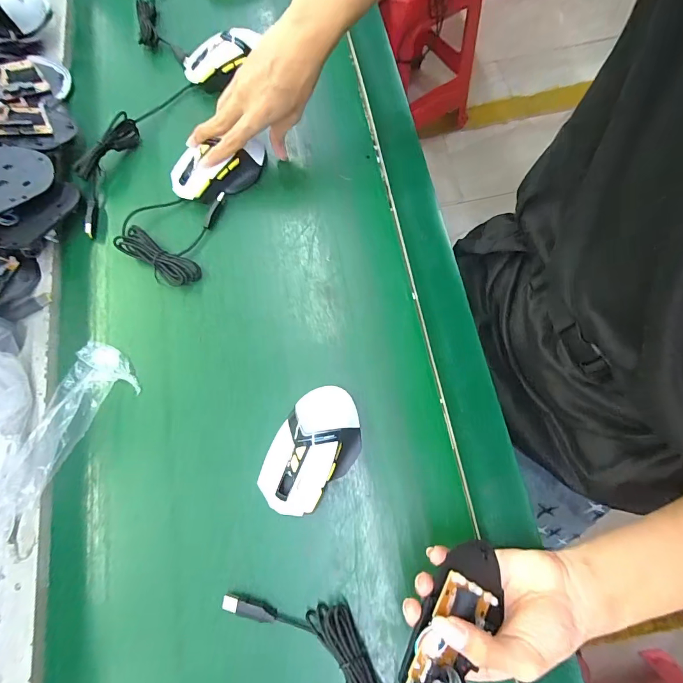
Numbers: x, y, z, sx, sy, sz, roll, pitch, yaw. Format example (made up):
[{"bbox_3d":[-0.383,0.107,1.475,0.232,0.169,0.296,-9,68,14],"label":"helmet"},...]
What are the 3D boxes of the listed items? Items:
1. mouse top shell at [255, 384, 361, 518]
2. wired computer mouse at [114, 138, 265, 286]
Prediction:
[{"bbox_3d":[-0.027,0.100,0.346,0.073,0.041,0.119,31,77,11],"label":"mouse top shell"},{"bbox_3d":[-0.169,-0.169,0.434,0.103,0.033,0.202,29,81,10],"label":"wired computer mouse"}]

